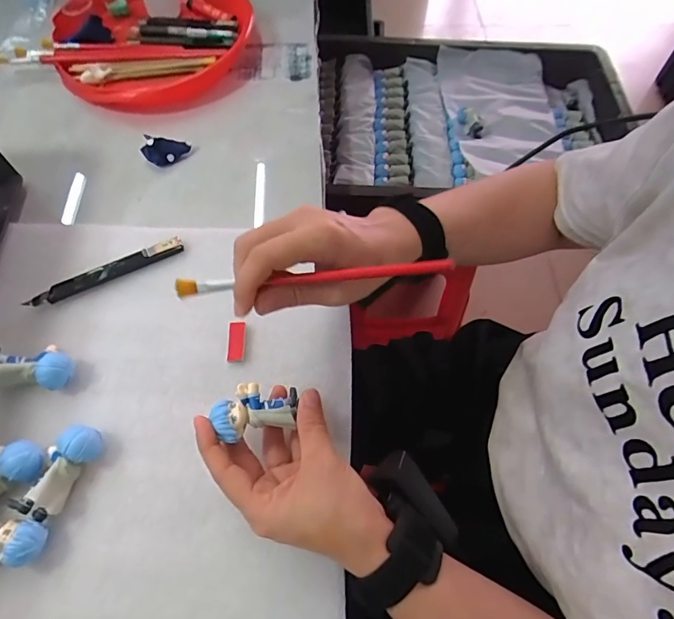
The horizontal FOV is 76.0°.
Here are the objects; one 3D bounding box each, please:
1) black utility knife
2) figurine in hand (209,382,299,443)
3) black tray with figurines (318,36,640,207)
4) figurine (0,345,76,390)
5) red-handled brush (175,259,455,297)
[{"bbox_3d":[-0.207,-0.034,0.391,0.136,0.007,0.016,-27,66,-12],"label":"black utility knife"},{"bbox_3d":[-0.055,0.069,0.297,0.055,0.025,0.034,-14,64,-6],"label":"figurine in hand"},{"bbox_3d":[0.247,-0.338,0.769,0.536,0.067,0.384,-3,62,-2],"label":"black tray with figurines"},{"bbox_3d":[-0.241,0.044,0.341,0.066,0.024,0.035,2,63,2],"label":"figurine"},{"bbox_3d":[-0.016,-0.020,0.260,0.167,0.009,0.008,-4,63,3],"label":"red-handled brush"}]

